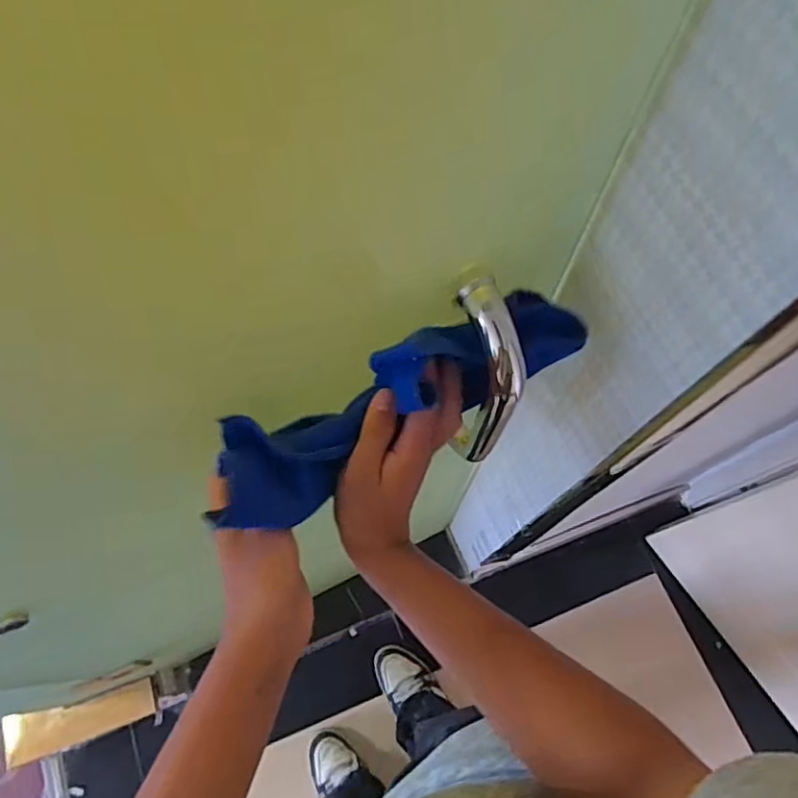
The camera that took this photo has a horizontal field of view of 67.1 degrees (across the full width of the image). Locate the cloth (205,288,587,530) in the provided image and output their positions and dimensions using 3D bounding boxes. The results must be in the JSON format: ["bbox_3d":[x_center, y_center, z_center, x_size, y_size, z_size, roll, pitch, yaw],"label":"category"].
[{"bbox_3d":[0.002,0.000,0.405,0.260,0.072,0.066,-28,69,-7],"label":"cloth"}]

